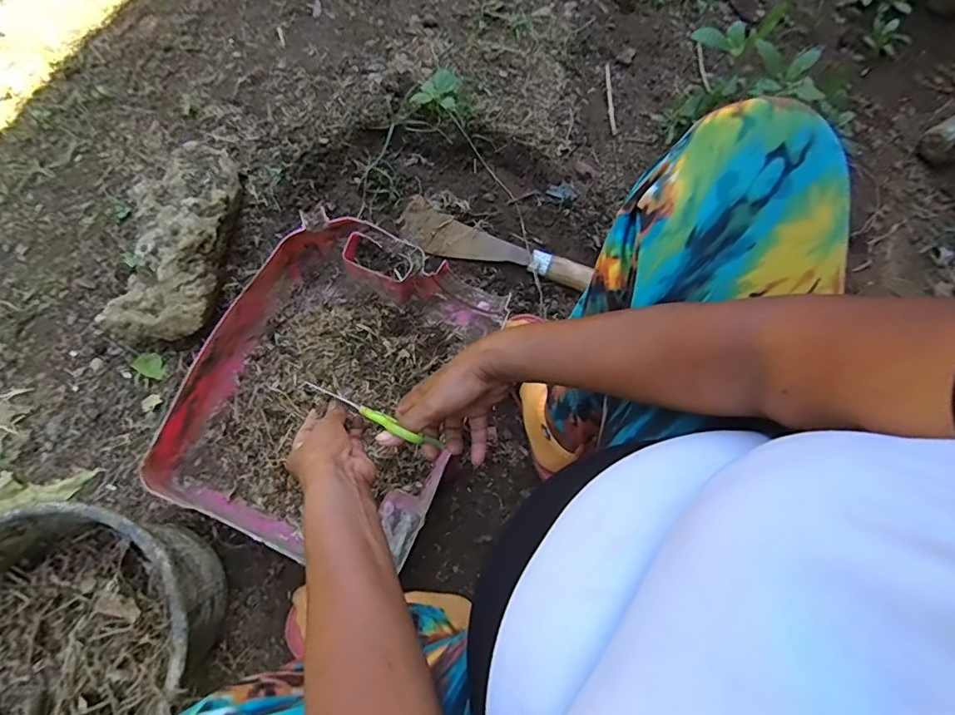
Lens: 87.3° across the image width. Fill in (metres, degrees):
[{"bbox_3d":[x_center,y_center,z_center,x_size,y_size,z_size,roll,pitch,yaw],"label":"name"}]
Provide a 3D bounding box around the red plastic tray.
[{"bbox_3d":[-0.191,0.036,0.692,0.336,0.086,0.433,21,76,6],"label":"red plastic tray"}]

